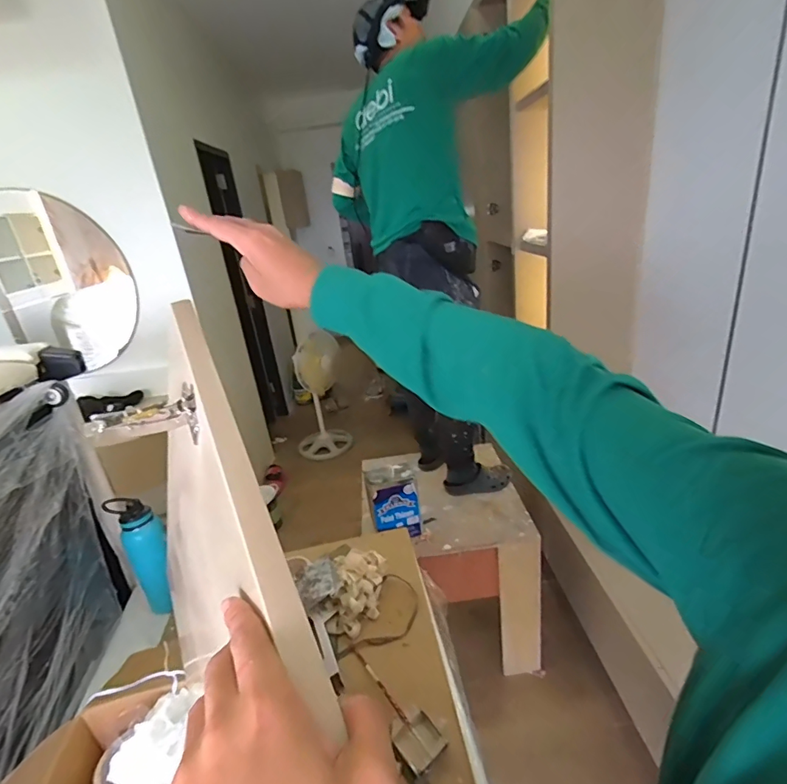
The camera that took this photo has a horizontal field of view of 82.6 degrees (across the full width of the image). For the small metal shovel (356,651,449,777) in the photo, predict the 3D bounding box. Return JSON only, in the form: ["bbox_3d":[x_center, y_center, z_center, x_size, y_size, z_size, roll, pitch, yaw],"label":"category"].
[{"bbox_3d":[-0.009,0.569,0.819,0.072,0.017,0.243,-23,27,-34],"label":"small metal shovel"}]

